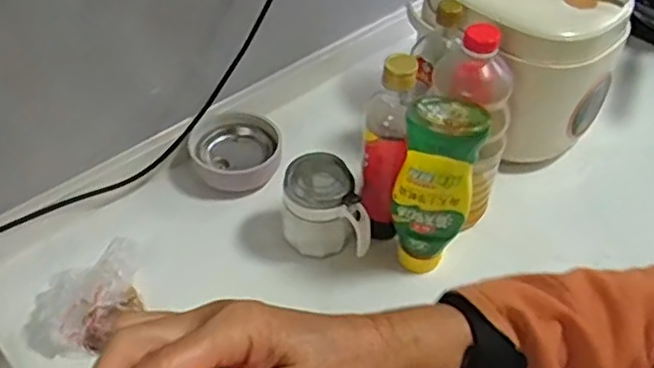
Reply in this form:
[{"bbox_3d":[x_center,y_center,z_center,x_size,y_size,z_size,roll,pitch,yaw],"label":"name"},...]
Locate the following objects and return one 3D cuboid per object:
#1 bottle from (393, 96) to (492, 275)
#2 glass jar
[{"bbox_3d":[0.112,0.007,0.702,0.077,0.224,0.054,4,46,1],"label":"bottle"},{"bbox_3d":[-0.003,0.034,0.758,0.091,0.106,0.097,1,46,-1],"label":"glass jar"}]

